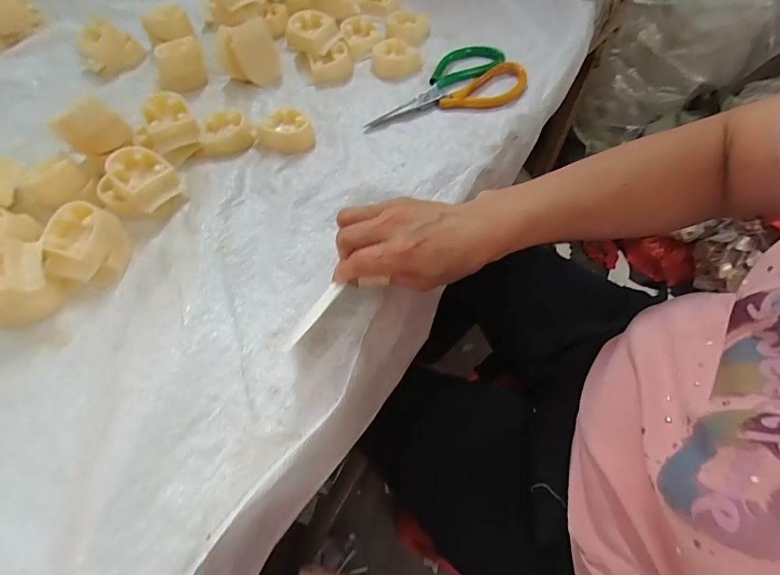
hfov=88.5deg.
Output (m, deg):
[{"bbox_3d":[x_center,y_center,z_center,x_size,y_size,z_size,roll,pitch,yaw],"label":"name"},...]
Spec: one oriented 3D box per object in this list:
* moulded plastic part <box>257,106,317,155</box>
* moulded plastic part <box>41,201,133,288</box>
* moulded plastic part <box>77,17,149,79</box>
[{"bbox_3d":[-0.106,-0.166,0.413,0.059,0.023,0.049,12,59,8],"label":"moulded plastic part"},{"bbox_3d":[-0.256,-0.038,0.337,0.055,0.037,0.062,7,61,5],"label":"moulded plastic part"},{"bbox_3d":[-0.345,-0.296,0.491,0.072,0.039,0.048,-30,63,-17],"label":"moulded plastic part"}]

